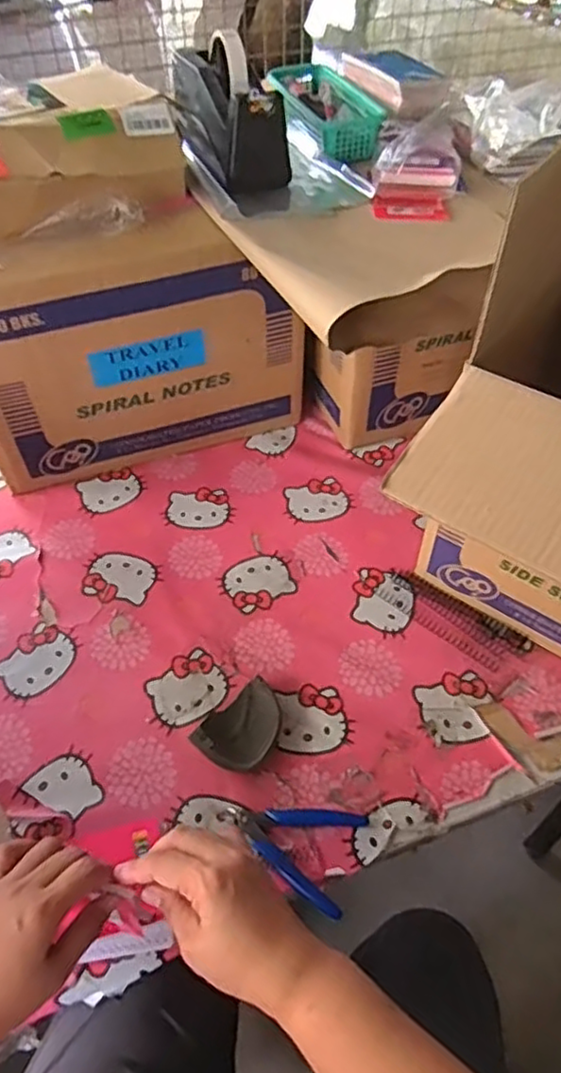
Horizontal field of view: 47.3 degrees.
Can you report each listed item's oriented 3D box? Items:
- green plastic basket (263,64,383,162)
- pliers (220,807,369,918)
[{"bbox_3d":[0.062,-0.553,0.824,0.105,0.040,0.220,-15,51,-13],"label":"green plastic basket"},{"bbox_3d":[0.007,0.270,0.566,0.119,0.023,0.081,14,50,12],"label":"pliers"}]

